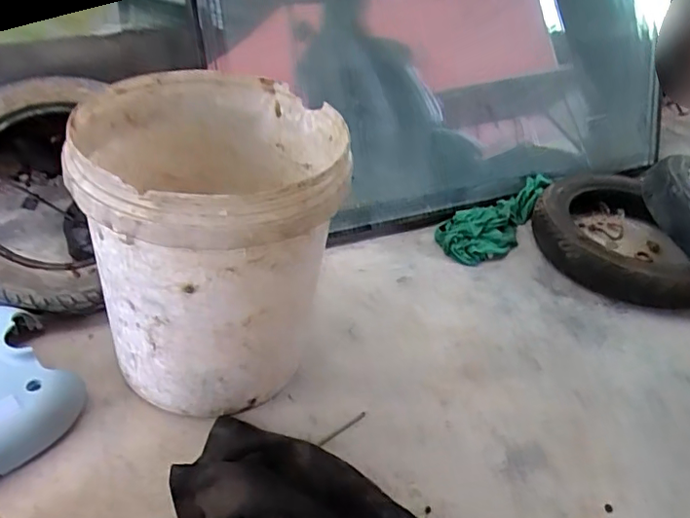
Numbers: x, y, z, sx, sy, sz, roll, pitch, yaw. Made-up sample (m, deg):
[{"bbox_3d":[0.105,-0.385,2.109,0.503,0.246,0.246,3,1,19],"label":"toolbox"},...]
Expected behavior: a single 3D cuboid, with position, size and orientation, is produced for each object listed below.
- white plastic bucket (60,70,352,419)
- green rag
[{"bbox_3d":[-0.162,-0.013,0.742,0.285,0.366,0.327,-4,39,-14],"label":"white plastic bucket"},{"bbox_3d":[0.322,-0.082,1.146,0.316,0.061,0.115,-25,48,-34],"label":"green rag"}]

